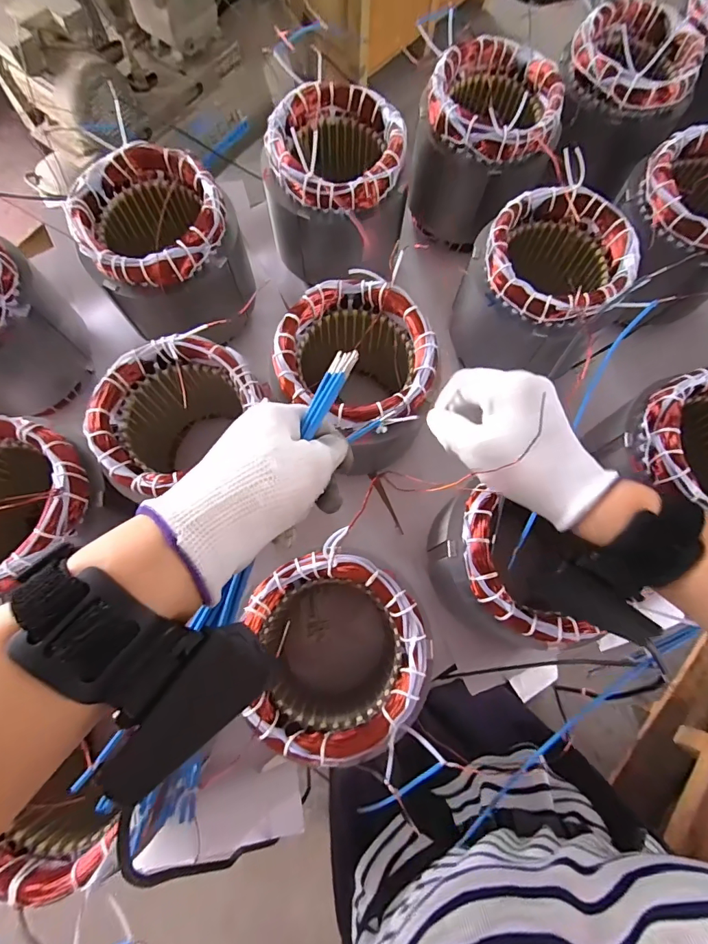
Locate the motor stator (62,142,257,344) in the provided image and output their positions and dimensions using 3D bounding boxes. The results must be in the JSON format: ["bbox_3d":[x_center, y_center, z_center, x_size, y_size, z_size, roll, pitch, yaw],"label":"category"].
[{"bbox_3d":[-0.192,-0.228,0.468,0.147,0.142,0.138,-19,76,-6],"label":"motor stator"}]

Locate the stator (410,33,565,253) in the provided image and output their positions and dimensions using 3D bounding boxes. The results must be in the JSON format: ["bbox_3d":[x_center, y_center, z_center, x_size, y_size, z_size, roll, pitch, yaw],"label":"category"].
[{"bbox_3d":[0.149,-0.373,0.513,0.143,0.147,0.144,15,75,3],"label":"stator"}]

